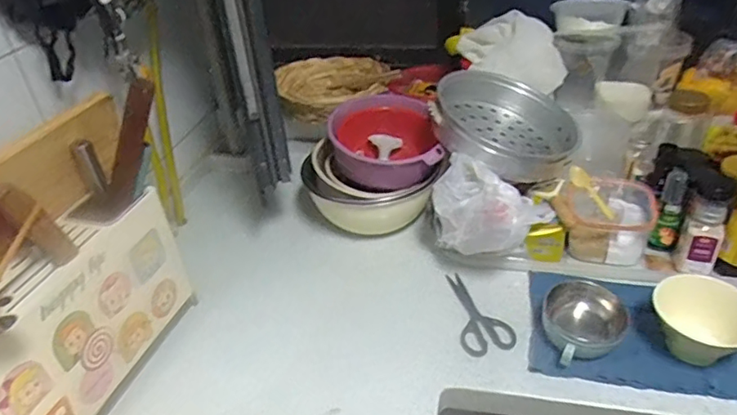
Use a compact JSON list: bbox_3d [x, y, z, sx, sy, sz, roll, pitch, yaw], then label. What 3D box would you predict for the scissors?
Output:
[{"bbox_3d":[0.168,0.159,0.857,0.075,0.007,0.164,-8,35,-5],"label":"scissors"}]

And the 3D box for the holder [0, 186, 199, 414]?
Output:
[{"bbox_3d":[-0.373,0.149,0.698,0.103,0.205,0.351,6,37,15],"label":"holder"}]

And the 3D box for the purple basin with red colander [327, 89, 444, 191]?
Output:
[{"bbox_3d":[0.028,-0.127,0.998,0.185,0.089,0.215,-4,35,1],"label":"purple basin with red colander"}]

